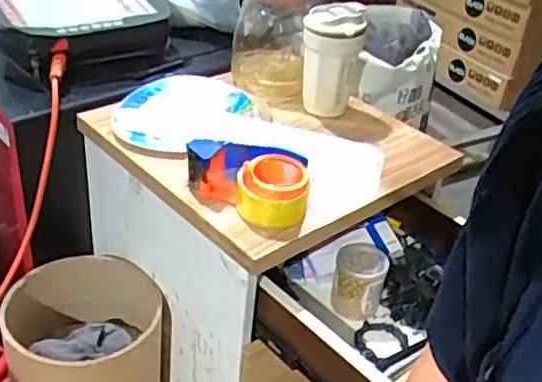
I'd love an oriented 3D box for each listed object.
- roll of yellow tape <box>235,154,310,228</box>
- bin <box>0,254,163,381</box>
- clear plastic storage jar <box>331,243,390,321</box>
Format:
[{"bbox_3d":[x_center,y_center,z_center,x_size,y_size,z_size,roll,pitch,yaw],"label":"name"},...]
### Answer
[{"bbox_3d":[0.001,0.001,0.792,0.082,0.059,0.088,4,34,-3],"label":"roll of yellow tape"},{"bbox_3d":[-0.269,0.302,0.999,0.202,0.350,0.196,4,34,-3],"label":"bin"},{"bbox_3d":[0.116,0.119,0.877,0.065,0.082,0.071,14,35,12],"label":"clear plastic storage jar"}]

